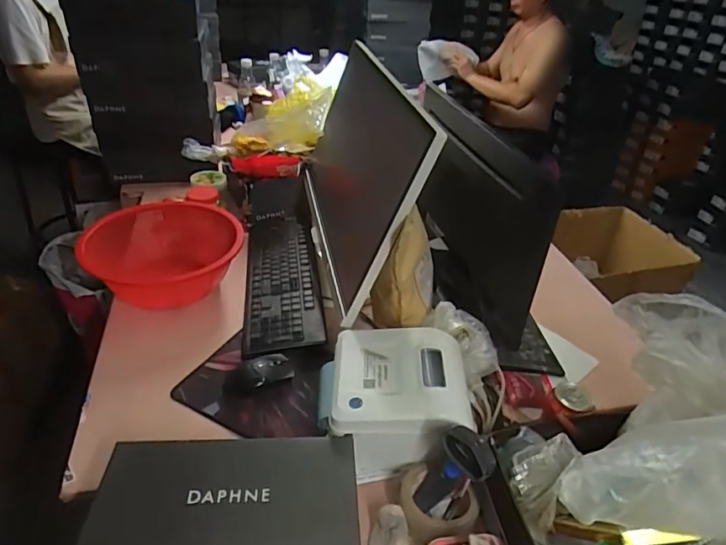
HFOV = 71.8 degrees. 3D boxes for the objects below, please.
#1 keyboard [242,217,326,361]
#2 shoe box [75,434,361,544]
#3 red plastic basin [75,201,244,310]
[{"bbox_3d":[-0.168,0.005,1.034,0.144,0.039,0.440,-3,35,-10],"label":"keyboard"},{"bbox_3d":[-0.154,0.273,0.585,0.291,0.044,0.162,6,52,-14],"label":"shoe box"},{"bbox_3d":[-0.384,-0.026,0.991,0.276,0.135,0.295,3,35,-2],"label":"red plastic basin"}]

